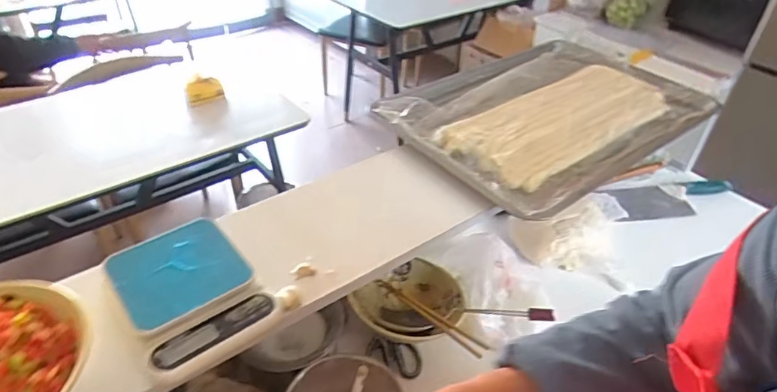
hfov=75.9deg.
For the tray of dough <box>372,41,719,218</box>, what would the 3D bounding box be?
[{"bbox_3d":[0.284,-0.158,0.912,0.553,0.045,0.377,-24,45,-31],"label":"tray of dough"}]

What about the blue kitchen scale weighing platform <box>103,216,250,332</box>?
[{"bbox_3d":[-0.241,0.088,0.574,0.129,0.027,0.131,-26,46,-33],"label":"blue kitchen scale weighing platform"}]

